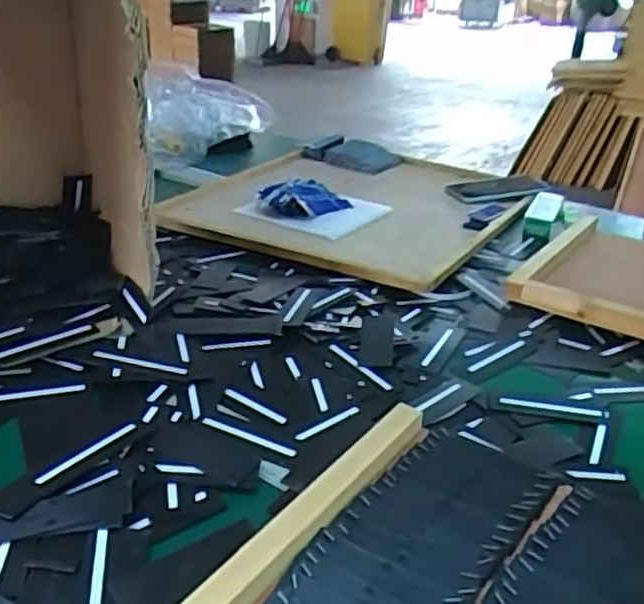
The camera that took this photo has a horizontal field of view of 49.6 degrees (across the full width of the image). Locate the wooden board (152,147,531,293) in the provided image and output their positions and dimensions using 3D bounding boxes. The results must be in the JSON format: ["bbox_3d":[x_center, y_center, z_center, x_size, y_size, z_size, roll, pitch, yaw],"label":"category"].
[{"bbox_3d":[0.057,-0.154,0.987,0.399,0.030,0.470,17,30,25],"label":"wooden board"}]

